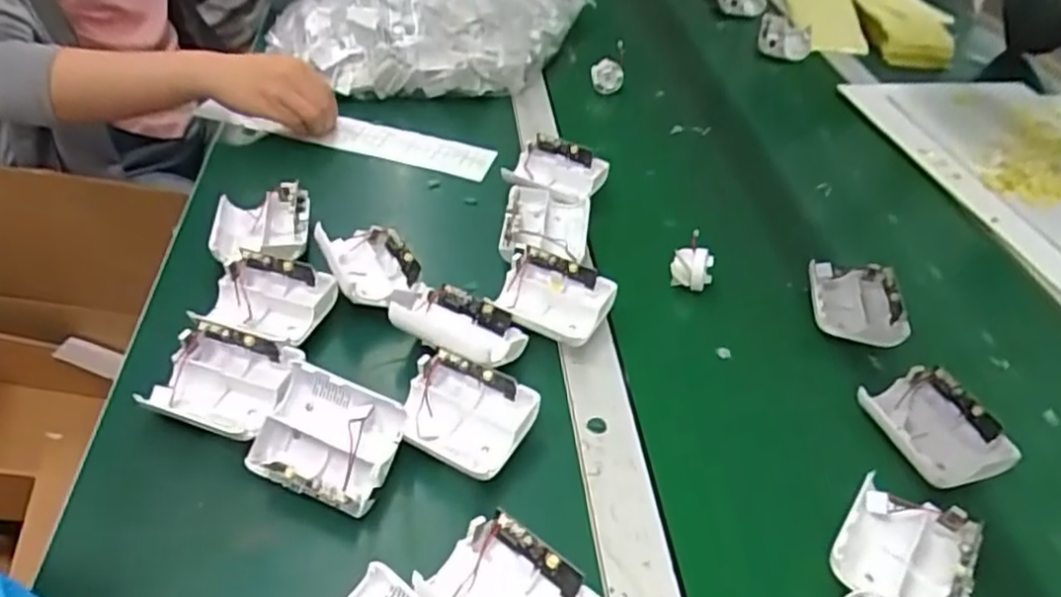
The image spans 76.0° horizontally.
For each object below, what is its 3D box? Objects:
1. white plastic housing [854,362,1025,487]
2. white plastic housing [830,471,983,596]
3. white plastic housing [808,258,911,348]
[{"bbox_3d":[0.274,0.090,0.465,0.067,0.033,0.082,-12,47,-19],"label":"white plastic housing"},{"bbox_3d":[0.216,0.148,0.396,0.068,0.031,0.083,30,48,22],"label":"white plastic housing"},{"bbox_3d":[0.260,0.004,0.554,0.068,0.034,0.084,9,43,2],"label":"white plastic housing"}]

